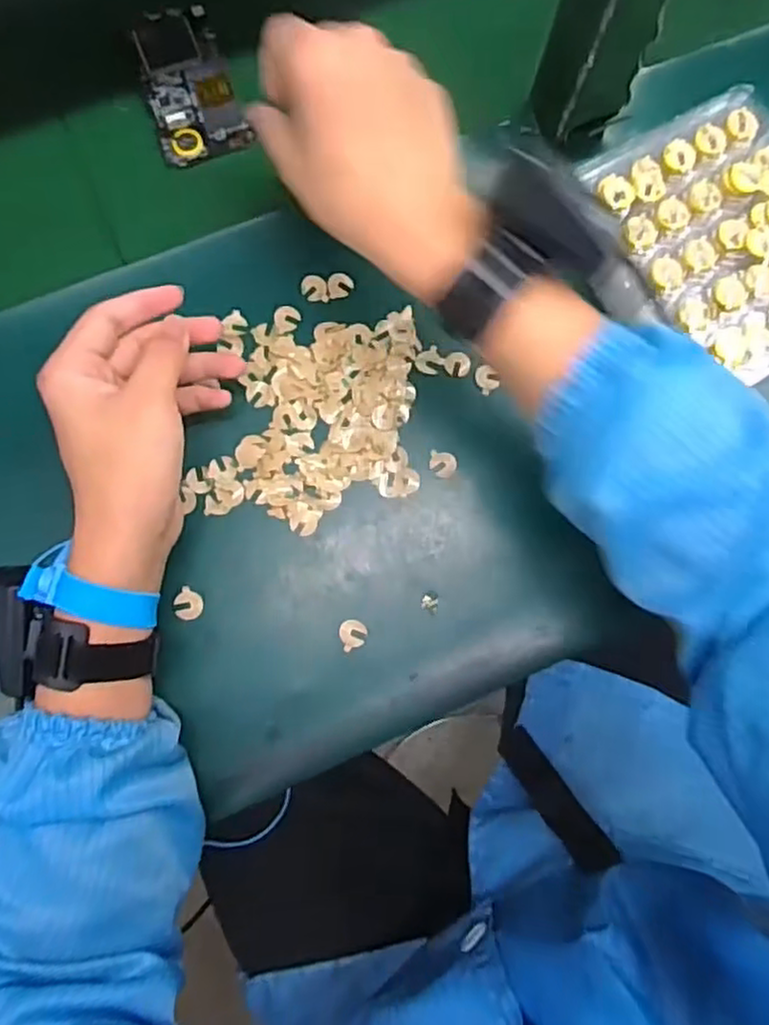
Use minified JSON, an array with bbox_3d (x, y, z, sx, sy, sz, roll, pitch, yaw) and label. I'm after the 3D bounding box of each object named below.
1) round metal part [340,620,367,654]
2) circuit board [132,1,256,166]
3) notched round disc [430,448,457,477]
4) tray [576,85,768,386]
[{"bbox_3d":[-0.020,0.079,0.453,0.017,0.004,0.018,0,83,-4],"label":"round metal part"},{"bbox_3d":[-0.147,-0.323,0.531,0.064,0.009,0.127,-17,81,-3],"label":"circuit board"},{"bbox_3d":[0.040,-0.033,0.479,0.019,0.004,0.018,0,83,-4],"label":"notched round disc"},{"bbox_3d":[0.232,-0.185,0.465,0.149,0.020,0.181,-30,81,-5],"label":"tray"}]

